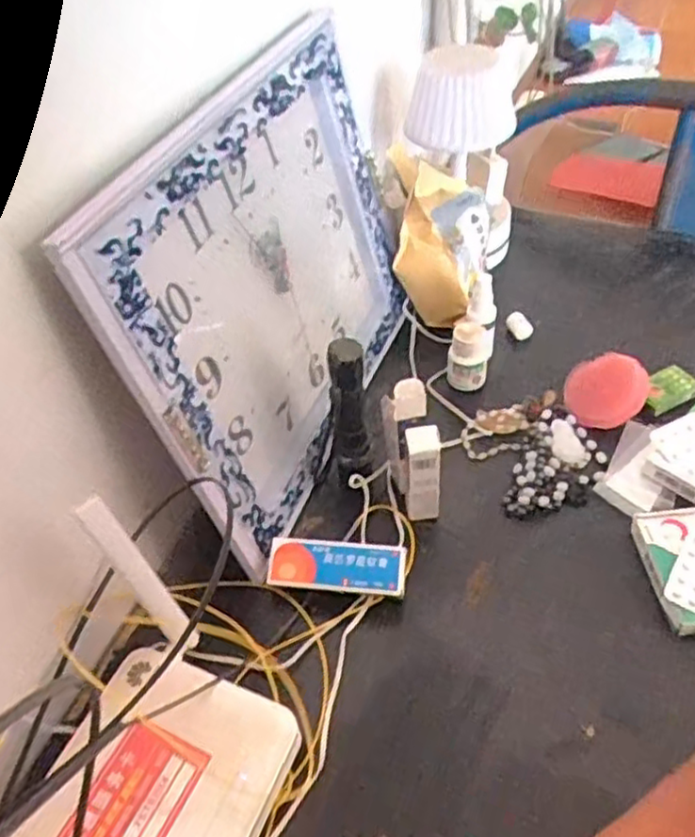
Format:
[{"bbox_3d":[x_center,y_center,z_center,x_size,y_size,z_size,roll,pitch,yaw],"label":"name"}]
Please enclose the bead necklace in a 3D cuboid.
[{"bbox_3d":[0.189,0.044,0.633,0.066,0.020,0.117,21,53,23],"label":"bead necklace"}]

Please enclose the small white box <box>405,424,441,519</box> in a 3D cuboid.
[{"bbox_3d":[0.063,0.048,0.589,0.026,0.097,0.028,-2,47,4],"label":"small white box"}]

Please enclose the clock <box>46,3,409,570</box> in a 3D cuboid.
[{"bbox_3d":[-0.053,-0.114,0.586,0.031,0.306,0.363,5,47,27],"label":"clock"}]

